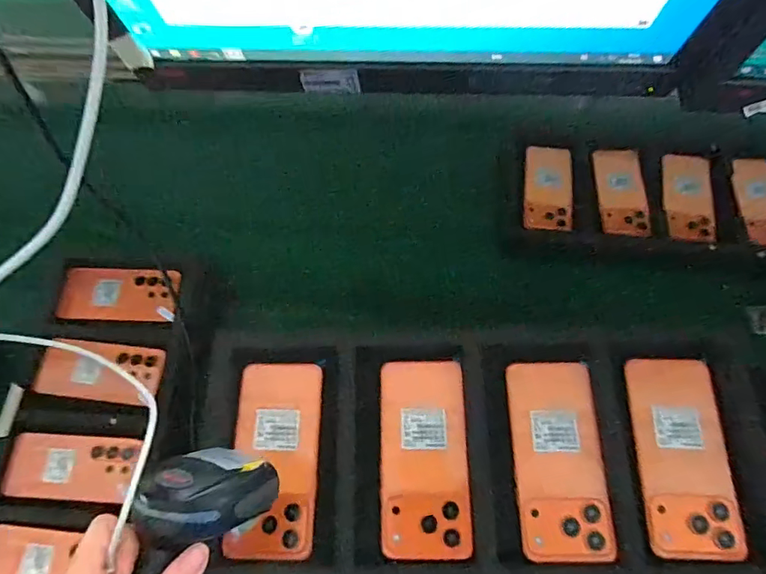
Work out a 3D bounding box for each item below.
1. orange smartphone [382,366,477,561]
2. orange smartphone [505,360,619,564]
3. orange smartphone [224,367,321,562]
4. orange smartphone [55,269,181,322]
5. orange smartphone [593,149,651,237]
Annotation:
[{"bbox_3d":[0.036,0.147,0.417,0.076,0.006,0.161,-2,67,2],"label":"orange smartphone"},{"bbox_3d":[0.154,0.148,0.415,0.076,0.012,0.161,-1,67,2],"label":"orange smartphone"},{"bbox_3d":[-0.095,0.150,0.422,0.076,0.011,0.162,-1,67,2],"label":"orange smartphone"},{"bbox_3d":[-0.380,0.011,0.686,0.161,0.008,0.074,2,82,-4],"label":"orange smartphone"},{"bbox_3d":[0.383,-0.154,0.762,0.073,0.015,0.152,-1,74,12],"label":"orange smartphone"}]

